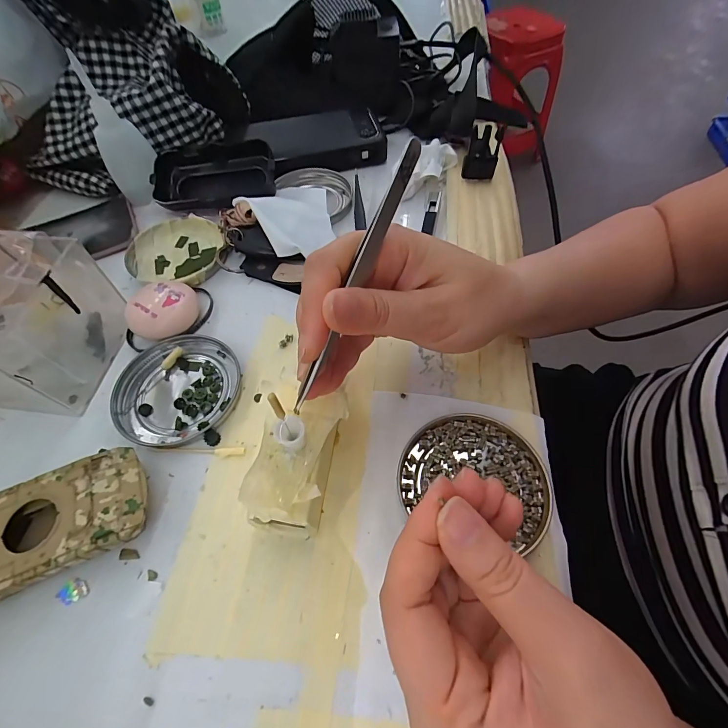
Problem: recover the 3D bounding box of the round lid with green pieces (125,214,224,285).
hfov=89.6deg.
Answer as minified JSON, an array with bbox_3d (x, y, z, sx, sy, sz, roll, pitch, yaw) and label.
[{"bbox_3d":[-0.156,-0.096,0.309,0.080,0.014,0.073,-1,59,1],"label":"round lid with green pieces"}]

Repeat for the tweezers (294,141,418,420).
[{"bbox_3d":[-0.006,-0.035,0.169,0.005,0.011,0.133,30,103,18],"label":"tweezers"}]

